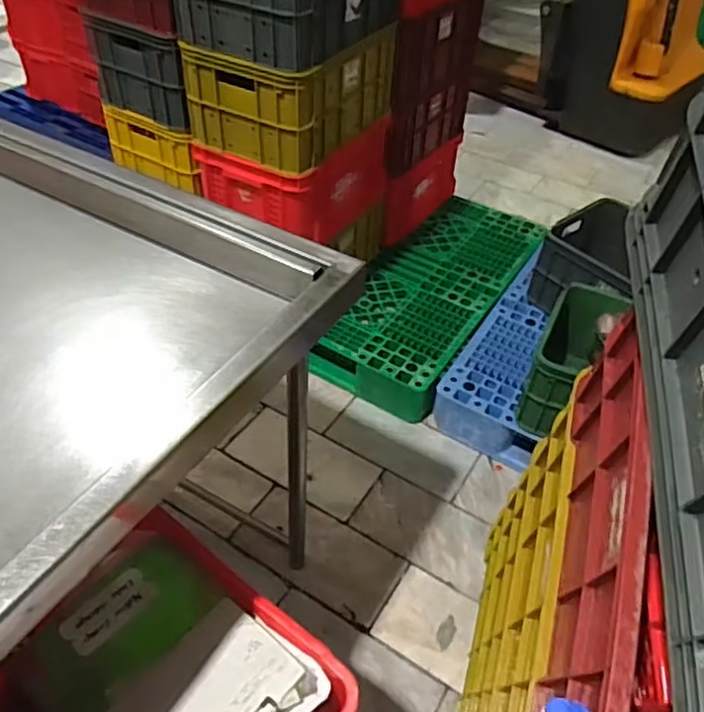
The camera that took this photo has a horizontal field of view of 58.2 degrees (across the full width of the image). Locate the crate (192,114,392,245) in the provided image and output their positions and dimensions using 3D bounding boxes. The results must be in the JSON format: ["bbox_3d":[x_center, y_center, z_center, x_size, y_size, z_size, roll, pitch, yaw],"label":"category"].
[{"bbox_3d":[-0.162,-0.526,1.825,0.351,0.262,0.513,24,48,19],"label":"crate"}]

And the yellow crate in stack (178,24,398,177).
[{"bbox_3d":[-0.141,-0.714,1.649,0.324,0.237,0.485,24,48,19],"label":"yellow crate in stack"}]

